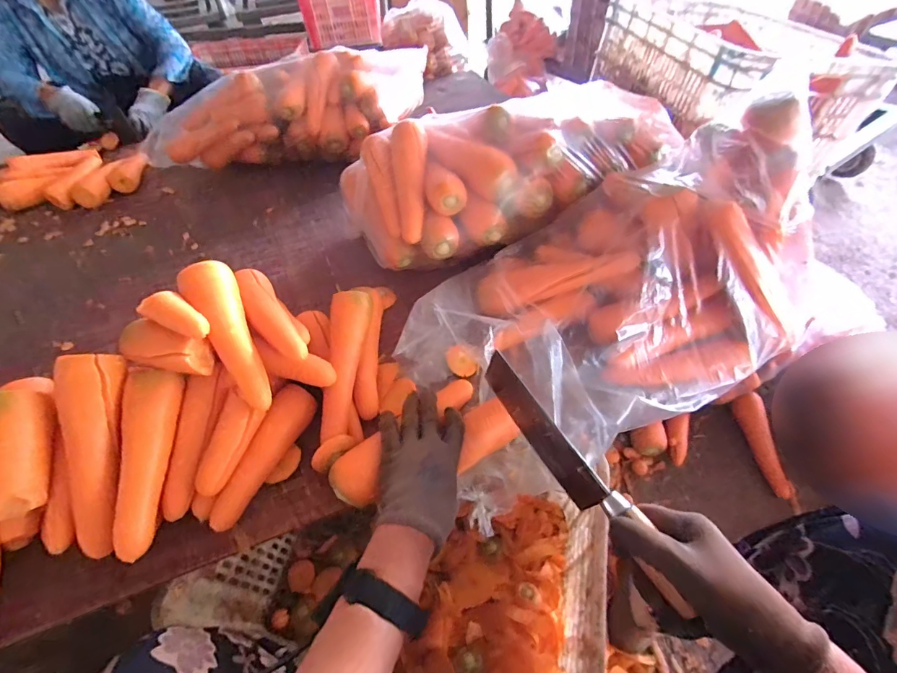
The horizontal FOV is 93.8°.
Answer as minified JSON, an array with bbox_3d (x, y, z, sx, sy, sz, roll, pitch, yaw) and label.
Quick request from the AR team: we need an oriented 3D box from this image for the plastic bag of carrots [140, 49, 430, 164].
[{"bbox_3d":[-0.367,-0.502,0.934,0.651,0.157,0.202,-12,52,-6],"label":"plastic bag of carrots"}]

